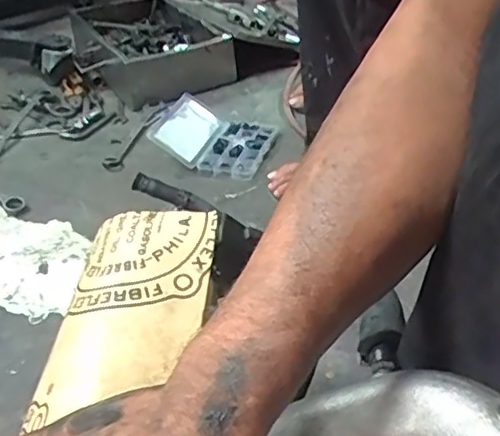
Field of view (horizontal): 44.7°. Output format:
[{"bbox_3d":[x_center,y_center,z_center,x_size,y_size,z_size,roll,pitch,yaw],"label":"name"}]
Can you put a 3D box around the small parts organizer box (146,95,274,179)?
[{"bbox_3d":[-0.060,-0.143,1.053,0.191,0.067,0.183,8,35,16],"label":"small parts organizer box"}]

